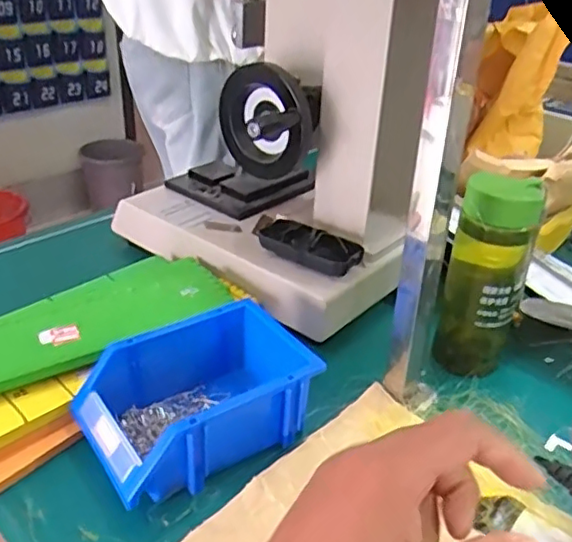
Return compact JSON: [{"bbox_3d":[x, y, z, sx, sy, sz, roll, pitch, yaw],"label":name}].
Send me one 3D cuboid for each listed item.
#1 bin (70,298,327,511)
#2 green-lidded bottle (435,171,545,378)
[{"bbox_3d":[-0.072,0.103,0.517,0.184,0.072,0.124,-18,37,-30],"label":"bin"},{"bbox_3d":[0.189,0.009,0.585,0.069,0.187,0.055,16,34,19],"label":"green-lidded bottle"}]

